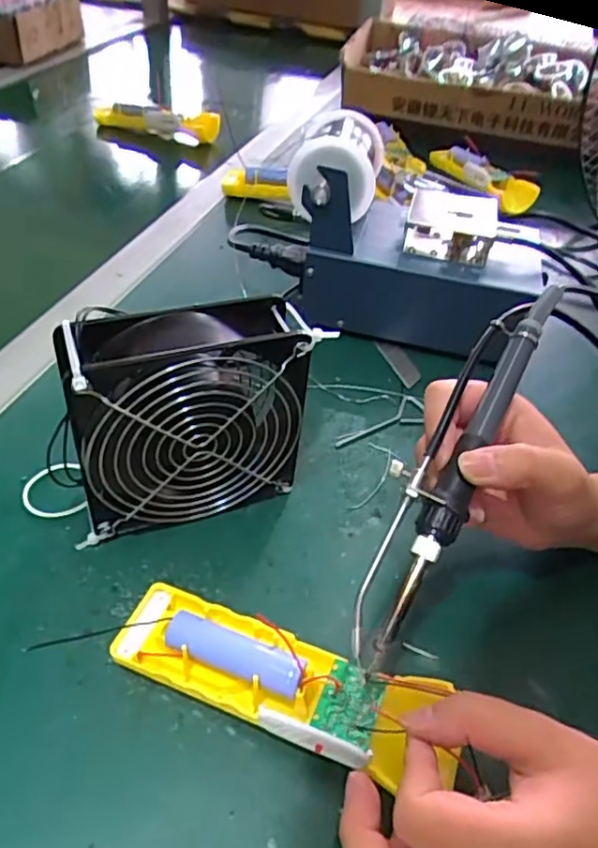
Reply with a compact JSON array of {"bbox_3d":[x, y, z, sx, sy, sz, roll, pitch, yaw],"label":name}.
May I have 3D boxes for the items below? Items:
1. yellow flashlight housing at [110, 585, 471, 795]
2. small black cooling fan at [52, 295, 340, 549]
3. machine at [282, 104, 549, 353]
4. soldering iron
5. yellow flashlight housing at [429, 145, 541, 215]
[{"bbox_3d":[-0.010,0.116,0.283,0.159,0.027,0.045,14,43,18],"label":"yellow flashlight housing"},{"bbox_3d":[-0.059,-0.002,0.337,0.128,0.123,0.047,-14,47,-21],"label":"small black cooling fan"},{"bbox_3d":[0.093,-0.145,0.497,0.190,0.145,0.103,14,43,7],"label":"machine"},{"bbox_3d":[0.072,0.012,0.288,0.035,0.017,0.200,25,74,18],"label":"soldering iron"},{"bbox_3d":[0.204,-0.286,0.710,0.060,0.026,0.146,-23,50,-28],"label":"yellow flashlight housing"}]

